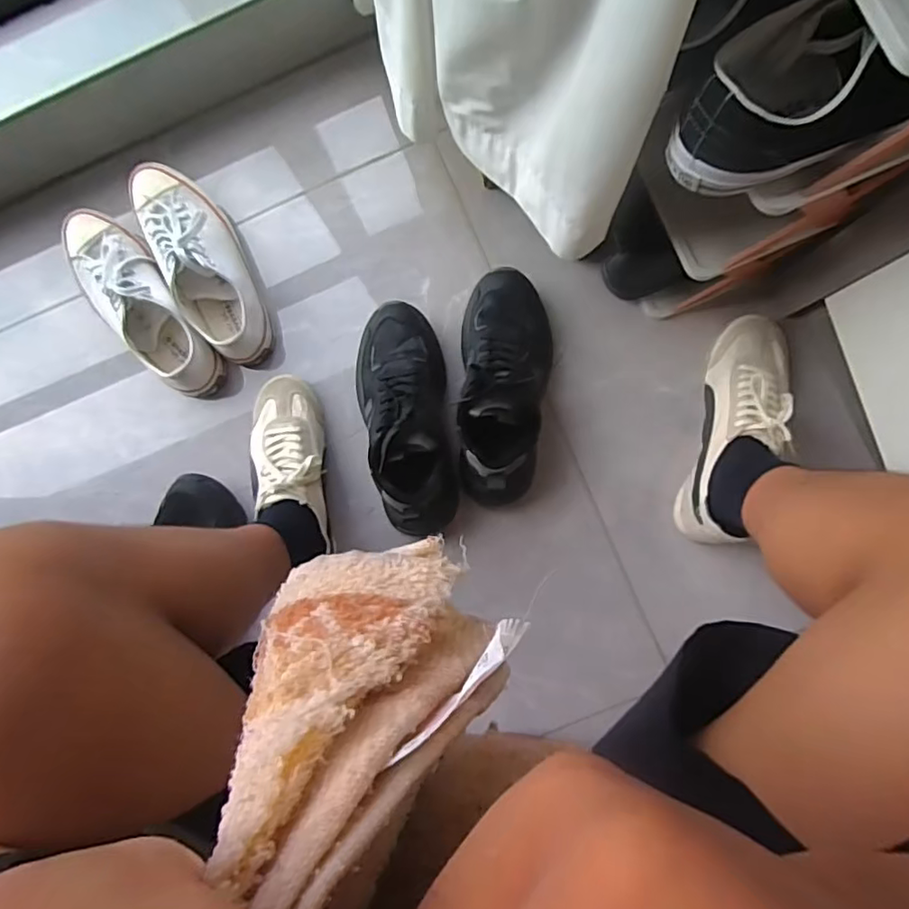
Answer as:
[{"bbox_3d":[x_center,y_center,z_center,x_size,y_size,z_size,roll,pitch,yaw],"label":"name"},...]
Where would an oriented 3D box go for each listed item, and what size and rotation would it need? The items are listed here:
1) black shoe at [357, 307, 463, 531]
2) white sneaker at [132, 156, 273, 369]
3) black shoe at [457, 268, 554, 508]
[{"bbox_3d":[-0.060,-0.046,0.739,0.108,0.112,0.289,-12,87,3],"label":"black shoe"},{"bbox_3d":[-0.344,-0.261,0.792,0.102,0.093,0.295,-30,86,2],"label":"white sneaker"},{"bbox_3d":[0.066,-0.086,0.737,0.116,0.125,0.298,2,88,3],"label":"black shoe"}]

